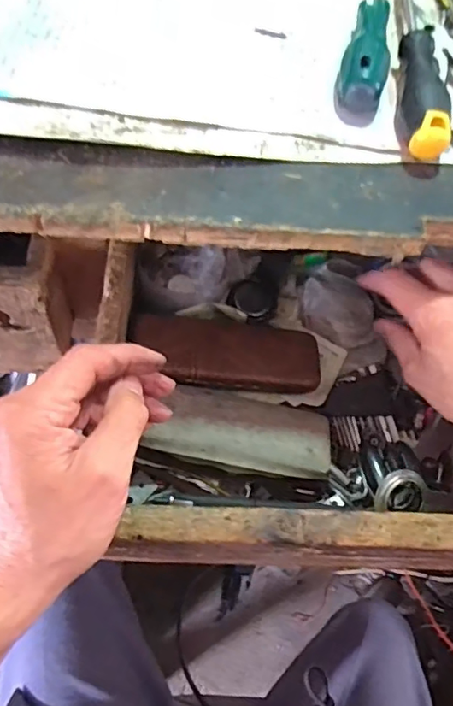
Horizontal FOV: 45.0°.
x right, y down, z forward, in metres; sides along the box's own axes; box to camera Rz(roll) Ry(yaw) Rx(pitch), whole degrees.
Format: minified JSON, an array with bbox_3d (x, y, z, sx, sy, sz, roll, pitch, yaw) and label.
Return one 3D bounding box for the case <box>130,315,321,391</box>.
[{"bbox_3d":[0.004,-0.001,0.423,0.148,0.026,0.048,9,64,-13],"label":"case"}]

